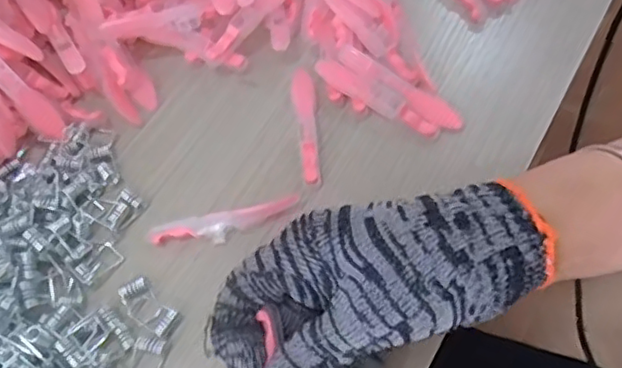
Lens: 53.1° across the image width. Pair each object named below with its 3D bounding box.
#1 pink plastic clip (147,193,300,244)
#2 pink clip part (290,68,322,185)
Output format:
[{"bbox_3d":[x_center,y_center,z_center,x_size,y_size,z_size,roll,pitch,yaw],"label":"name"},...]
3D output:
[{"bbox_3d":[-0.044,0.020,0.320,0.077,0.009,0.014,-15,62,-6],"label":"pink plastic clip"},{"bbox_3d":[-0.003,-0.033,0.348,0.013,0.005,0.073,-4,62,0],"label":"pink clip part"}]

